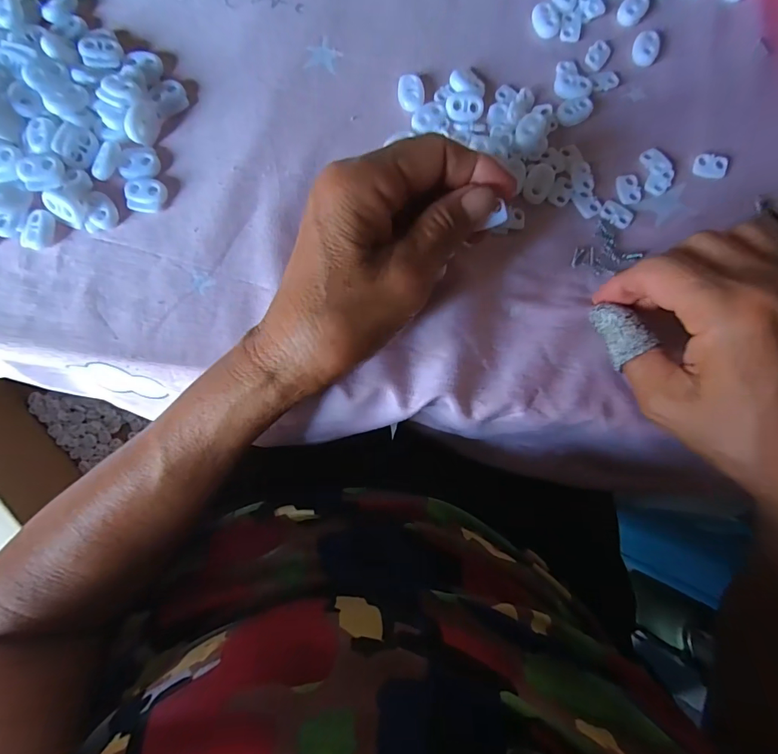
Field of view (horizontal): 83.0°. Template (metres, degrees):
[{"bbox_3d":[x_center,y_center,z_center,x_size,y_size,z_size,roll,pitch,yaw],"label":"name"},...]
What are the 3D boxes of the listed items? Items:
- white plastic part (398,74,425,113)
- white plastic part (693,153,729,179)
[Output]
[{"bbox_3d":[0.013,-0.167,0.260,0.015,0.005,0.022,1,81,-2],"label":"white plastic part"},{"bbox_3d":[0.191,-0.125,0.261,0.019,0.004,0.015,12,81,0],"label":"white plastic part"}]

